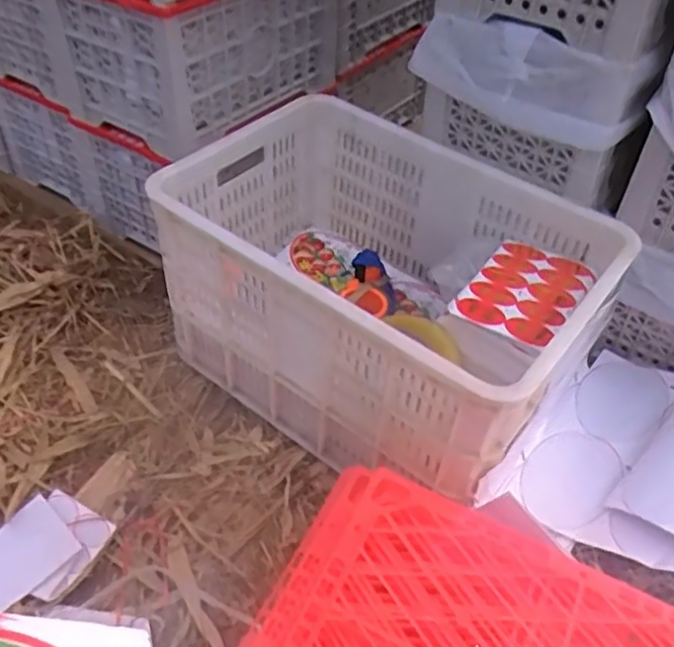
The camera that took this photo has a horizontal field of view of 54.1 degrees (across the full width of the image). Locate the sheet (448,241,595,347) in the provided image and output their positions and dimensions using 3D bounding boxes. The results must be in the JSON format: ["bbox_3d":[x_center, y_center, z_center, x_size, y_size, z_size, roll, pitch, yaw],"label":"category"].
[{"bbox_3d":[0.234,-0.042,0.816,0.123,0.021,0.209,27,44,22],"label":"sheet"}]

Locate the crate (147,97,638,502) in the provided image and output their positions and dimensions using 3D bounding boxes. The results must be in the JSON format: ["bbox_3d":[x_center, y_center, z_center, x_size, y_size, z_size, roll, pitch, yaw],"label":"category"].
[{"bbox_3d":[0.067,-0.061,0.897,0.529,0.282,0.384,33,53,28],"label":"crate"}]

